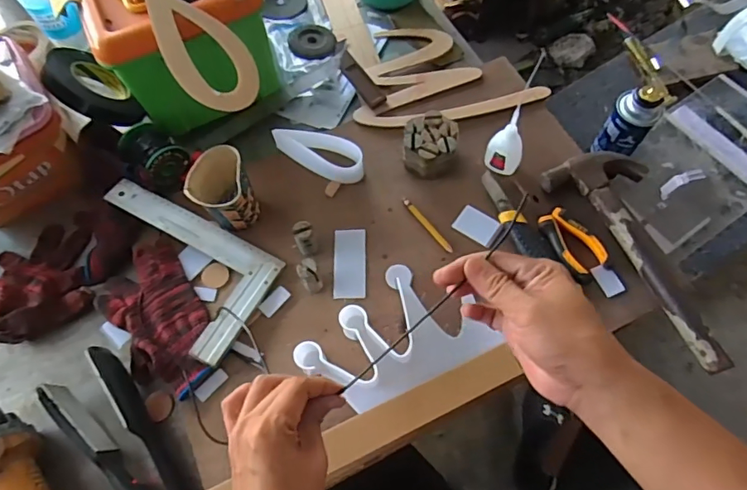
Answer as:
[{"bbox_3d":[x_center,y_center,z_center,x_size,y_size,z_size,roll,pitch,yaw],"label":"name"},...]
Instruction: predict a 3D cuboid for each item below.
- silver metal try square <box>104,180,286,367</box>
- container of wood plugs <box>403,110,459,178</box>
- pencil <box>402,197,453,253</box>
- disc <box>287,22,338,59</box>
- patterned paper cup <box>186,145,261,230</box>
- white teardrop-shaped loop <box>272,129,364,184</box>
[{"bbox_3d":[-0.257,0.027,0.621,0.253,0.025,0.149,25,71,12],"label":"silver metal try square"},{"bbox_3d":[0.076,-0.133,0.660,0.069,0.052,0.073,-1,67,2],"label":"container of wood plugs"},{"bbox_3d":[0.069,-0.027,0.637,0.009,0.004,0.098,-35,70,-11],"label":"pencil"},{"bbox_3d":[-0.099,-0.330,0.796,0.073,0.012,0.082,-7,67,0],"label":"disc"},{"bbox_3d":[-0.185,-0.059,0.625,0.069,0.108,0.072,-1,67,2],"label":"patterned paper cup"},{"bbox_3d":[-0.078,-0.121,0.677,0.133,0.047,0.049,14,69,8],"label":"white teardrop-shaped loop"}]

